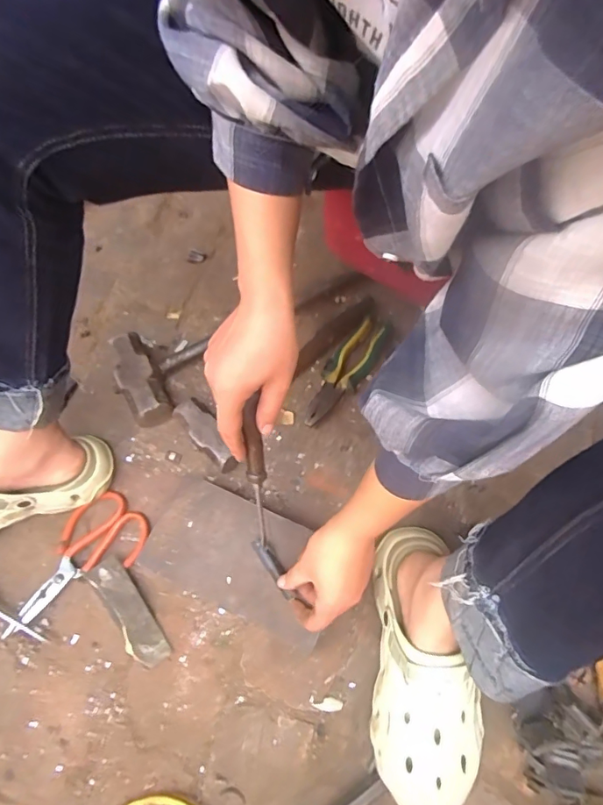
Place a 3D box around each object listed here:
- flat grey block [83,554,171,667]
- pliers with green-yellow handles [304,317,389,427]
[{"bbox_3d":[-0.205,0.246,0.577,0.041,0.013,0.136,-33,78,-20],"label":"flat grey block"},{"bbox_3d":[0.060,-0.045,0.692,0.057,0.023,0.188,33,72,15],"label":"pliers with green-yellow handles"}]

